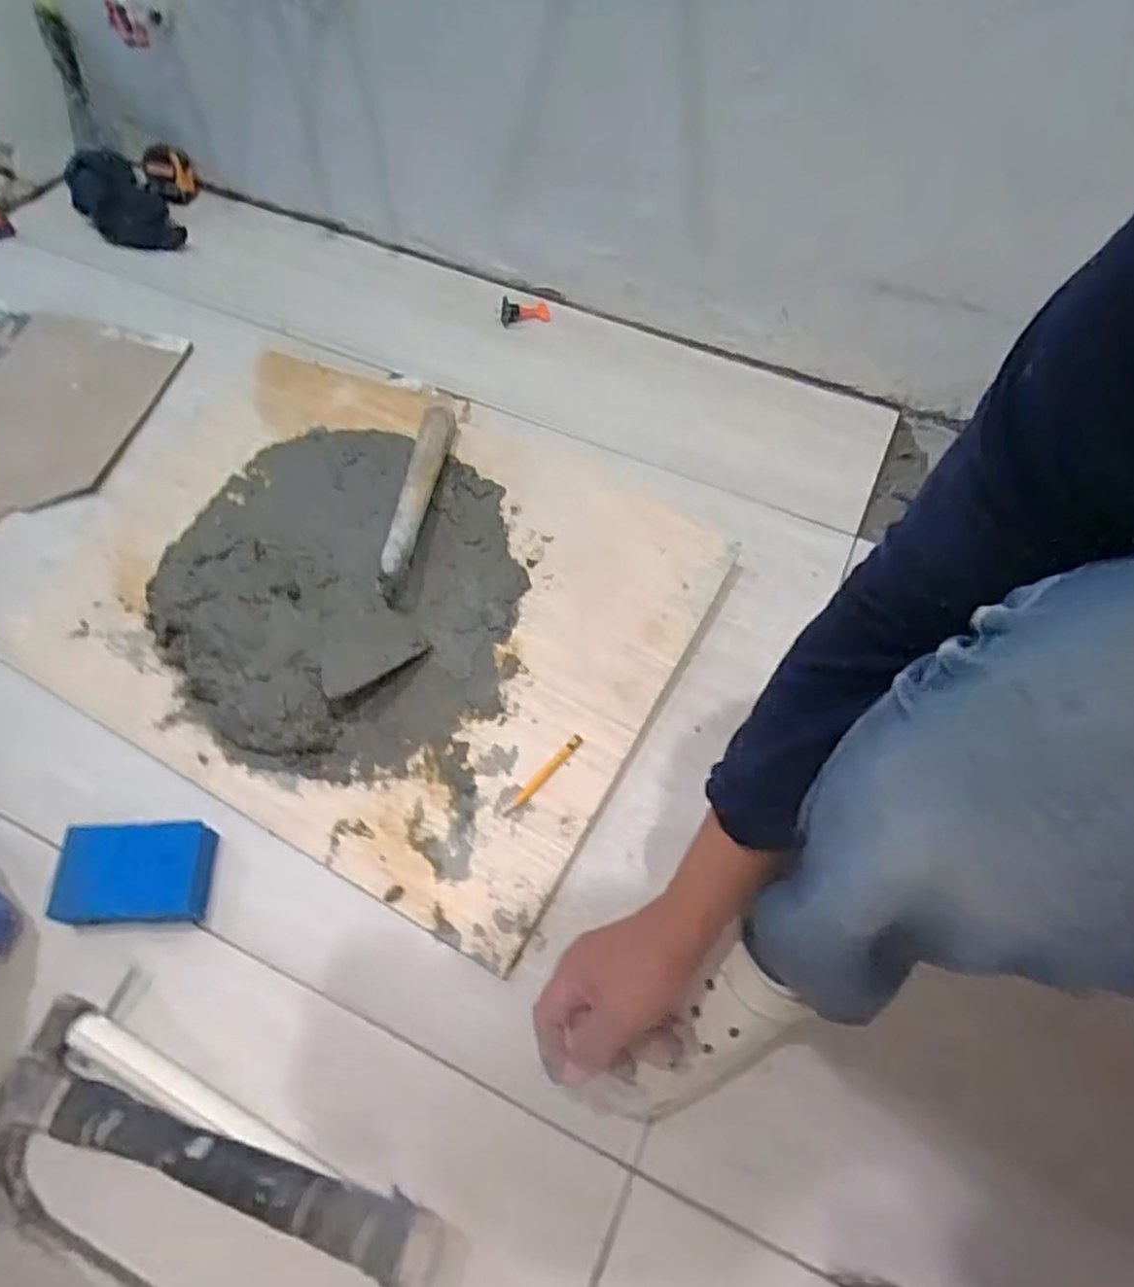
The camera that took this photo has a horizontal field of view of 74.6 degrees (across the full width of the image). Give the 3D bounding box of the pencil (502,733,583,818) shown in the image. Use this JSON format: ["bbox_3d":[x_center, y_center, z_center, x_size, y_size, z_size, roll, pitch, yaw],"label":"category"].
[{"bbox_3d":[-0.019,0.111,0.629,0.011,0.008,0.090,40,68,18],"label":"pencil"}]

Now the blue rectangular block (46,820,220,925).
[{"bbox_3d":[-0.342,0.182,0.594,0.112,0.040,0.075,-3,62,-3],"label":"blue rectangular block"}]

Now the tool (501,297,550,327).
[{"bbox_3d":[-0.053,-0.415,0.930,0.067,0.036,0.022,-14,62,-29],"label":"tool"}]

